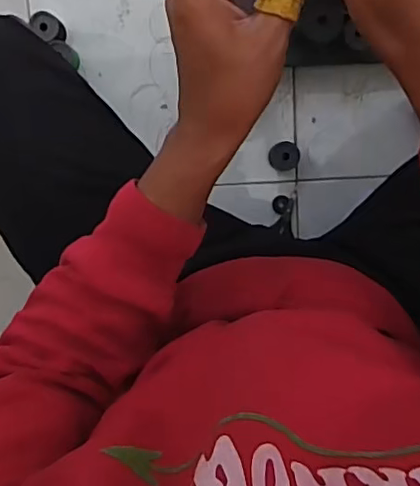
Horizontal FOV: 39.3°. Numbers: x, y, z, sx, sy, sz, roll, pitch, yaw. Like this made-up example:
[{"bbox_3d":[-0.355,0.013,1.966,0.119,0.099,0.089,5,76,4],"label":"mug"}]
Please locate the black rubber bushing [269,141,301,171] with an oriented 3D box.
[{"bbox_3d":[0.116,-0.135,0.919,0.043,0.050,0.043,0,99,1],"label":"black rubber bushing"}]

